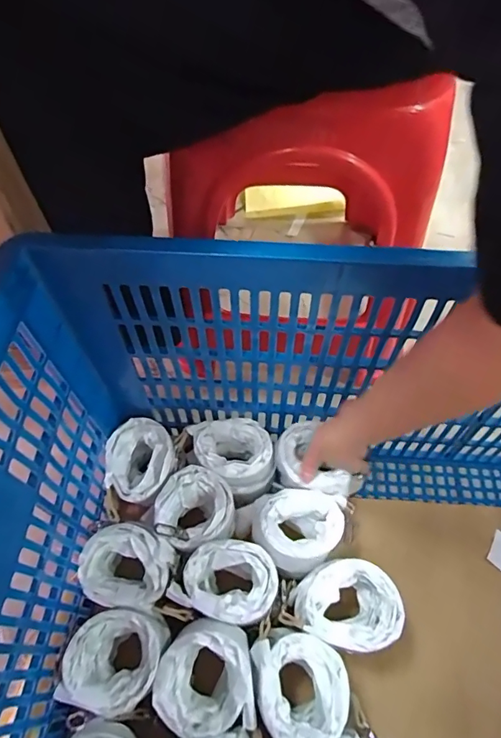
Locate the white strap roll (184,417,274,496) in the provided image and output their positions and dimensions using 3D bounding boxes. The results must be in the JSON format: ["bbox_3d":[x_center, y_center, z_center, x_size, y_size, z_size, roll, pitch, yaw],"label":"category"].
[{"bbox_3d":[-0.025,0.117,0.611,0.110,0.064,0.088,-5,58,-3],"label":"white strap roll"}]

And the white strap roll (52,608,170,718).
[{"bbox_3d":[-0.140,0.309,0.484,0.090,0.078,0.092,0,58,0],"label":"white strap roll"}]

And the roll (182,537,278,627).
[{"bbox_3d":[-0.022,0.259,0.550,0.109,0.086,0.088,20,60,12],"label":"roll"}]

